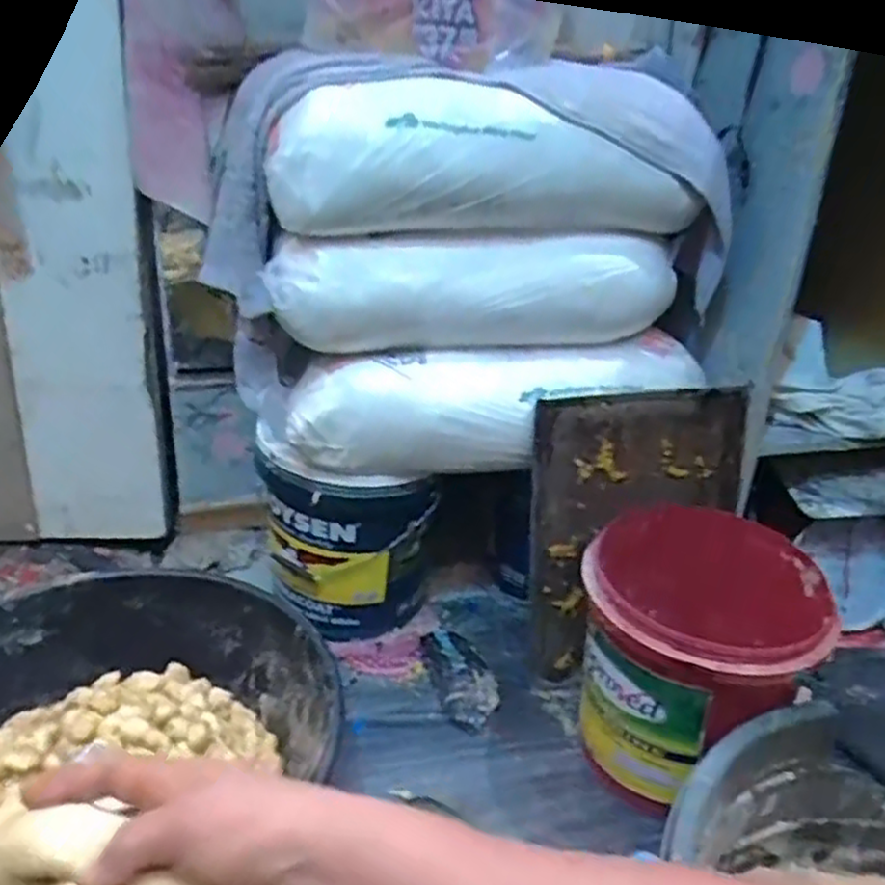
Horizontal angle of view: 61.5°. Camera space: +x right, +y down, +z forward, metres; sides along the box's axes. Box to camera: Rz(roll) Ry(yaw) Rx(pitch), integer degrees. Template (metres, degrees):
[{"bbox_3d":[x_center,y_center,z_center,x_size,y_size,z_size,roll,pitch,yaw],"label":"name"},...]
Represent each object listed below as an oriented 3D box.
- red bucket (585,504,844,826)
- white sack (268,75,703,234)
[{"bbox_3d":[0.315,0.277,0.960,0.270,0.310,0.269,15,28,20],"label":"red bucket"},{"bbox_3d":[0.053,-0.365,0.960,0.533,0.166,0.170,-2,26,-12],"label":"white sack"}]

